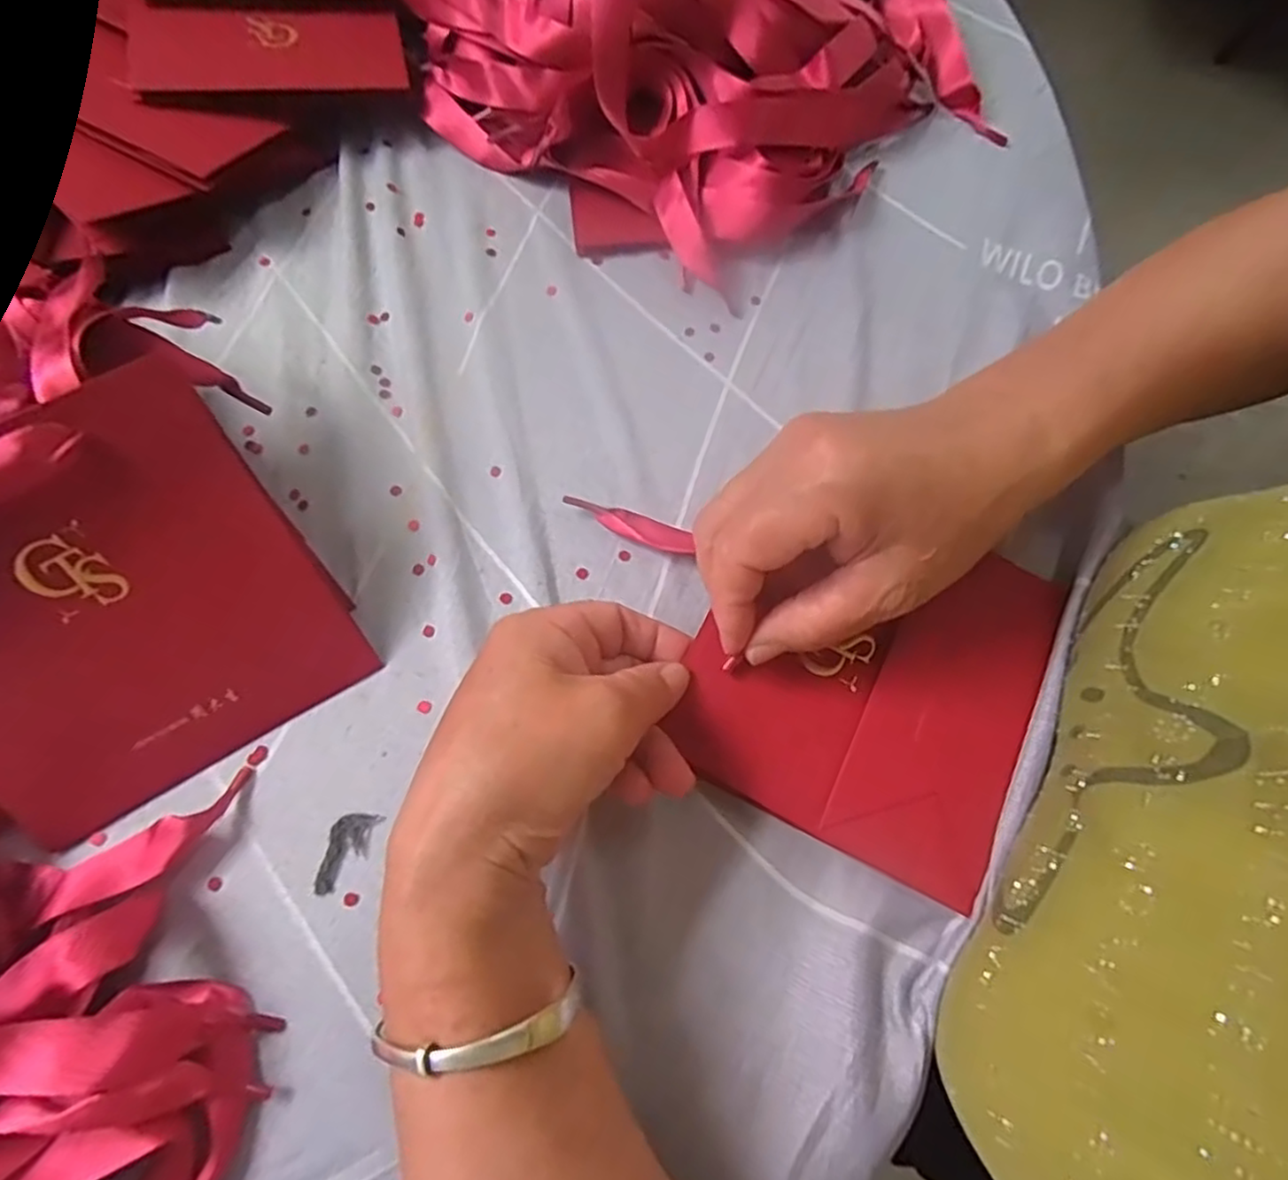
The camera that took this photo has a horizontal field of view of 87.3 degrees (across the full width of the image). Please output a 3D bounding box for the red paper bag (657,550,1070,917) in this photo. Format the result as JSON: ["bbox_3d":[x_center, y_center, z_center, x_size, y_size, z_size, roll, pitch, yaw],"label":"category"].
[{"bbox_3d":[0.090,0.030,0.265,0.123,0.019,0.134,25,71,12],"label":"red paper bag"}]

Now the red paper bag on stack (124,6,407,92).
[{"bbox_3d":[-0.208,-0.301,0.376,0.141,0.006,0.073,-11,67,-13],"label":"red paper bag on stack"}]

